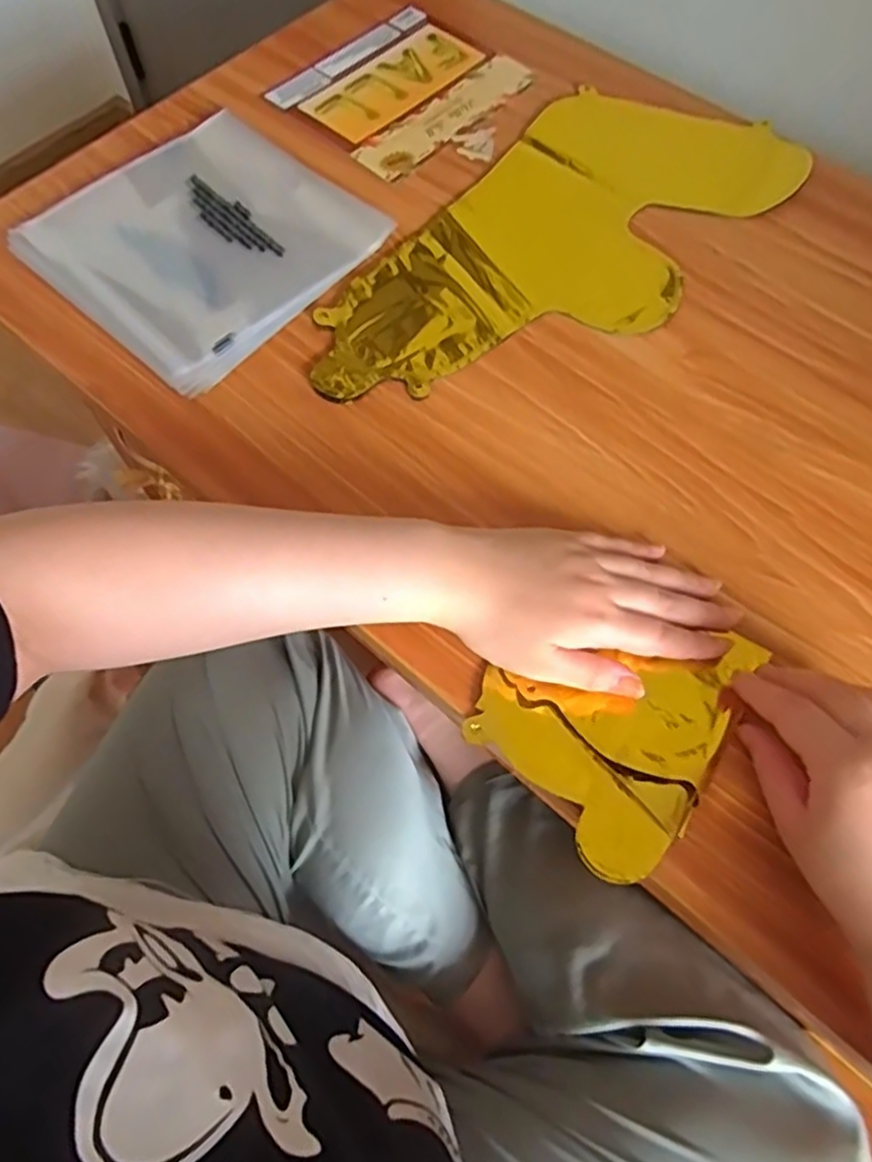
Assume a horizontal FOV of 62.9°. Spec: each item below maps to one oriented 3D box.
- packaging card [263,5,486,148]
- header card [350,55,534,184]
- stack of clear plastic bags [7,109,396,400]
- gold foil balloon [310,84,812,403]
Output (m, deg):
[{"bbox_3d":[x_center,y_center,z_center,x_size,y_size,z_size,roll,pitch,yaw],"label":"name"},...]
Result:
[{"bbox_3d":[-0.050,-0.451,0.634,0.105,0.009,0.173,40,72,16],"label":"packaging card"},{"bbox_3d":[0.008,-0.397,0.609,0.049,0.004,0.182,41,72,17],"label":"header card"},{"bbox_3d":[-0.177,-0.261,0.544,0.212,0.012,0.208,40,72,16],"label":"stack of clear plastic bags"},{"bbox_3d":[0.087,-0.251,0.535,0.194,0.017,0.396,40,72,16],"label":"gold foil balloon"}]

